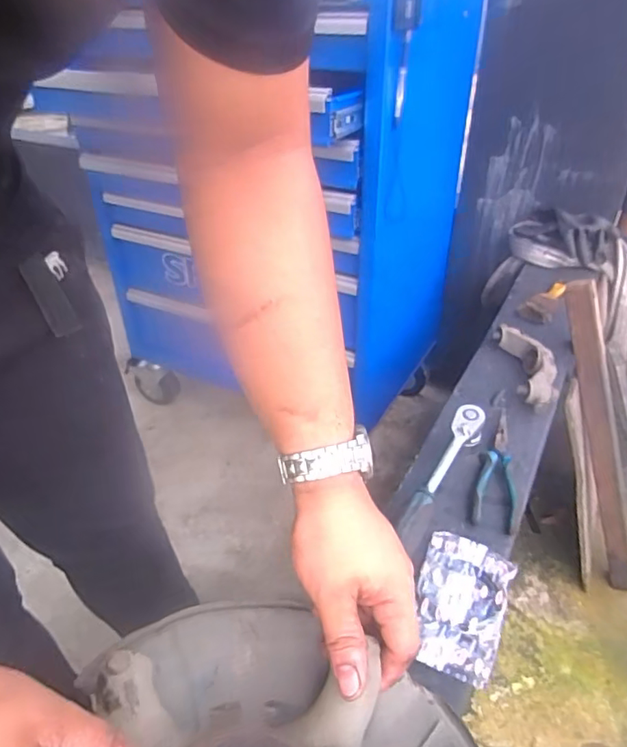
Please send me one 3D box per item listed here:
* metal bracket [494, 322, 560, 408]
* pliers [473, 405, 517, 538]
[{"bbox_3d":[0.316,-0.017,0.788,0.057,0.034,0.182,3,35,3],"label":"metal bracket"},{"bbox_3d":[0.222,0.103,0.638,0.045,0.018,0.194,12,37,16],"label":"pliers"}]

